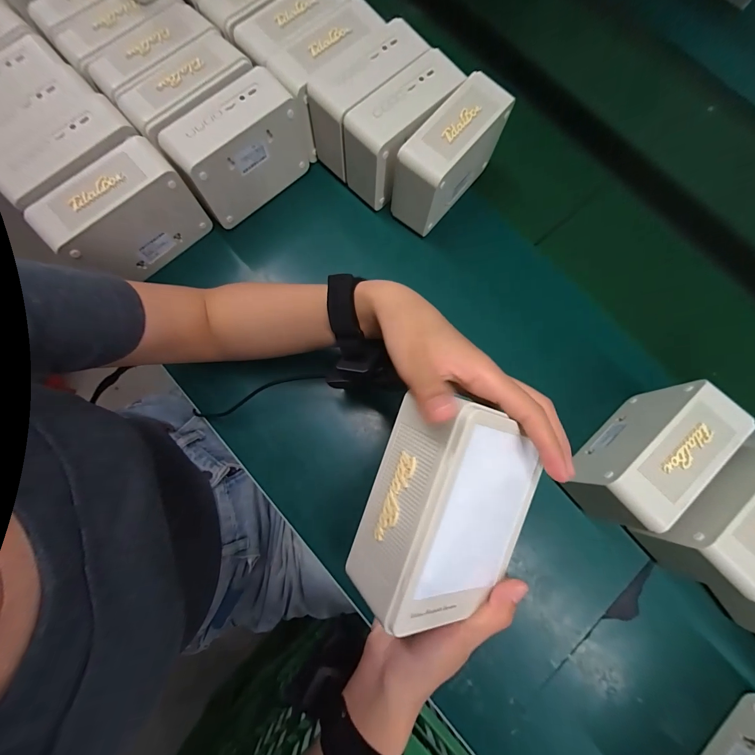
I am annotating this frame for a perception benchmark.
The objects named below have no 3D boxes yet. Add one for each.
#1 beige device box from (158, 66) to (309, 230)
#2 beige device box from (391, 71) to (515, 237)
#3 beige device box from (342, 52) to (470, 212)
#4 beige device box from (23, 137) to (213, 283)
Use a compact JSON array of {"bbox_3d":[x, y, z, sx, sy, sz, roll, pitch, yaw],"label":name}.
[{"bbox_3d":[-0.157,-0.257,0.404,0.140,0.104,0.056,-44,83,-9],"label":"beige device box"},{"bbox_3d":[0.080,-0.253,0.409,0.059,0.105,0.135,40,80,6],"label":"beige device box"},{"bbox_3d":[0.028,-0.283,0.411,0.132,0.098,0.060,-43,83,-9],"label":"beige device box"},{"bbox_3d":[-0.272,-0.171,0.381,0.059,0.107,0.138,44,81,7],"label":"beige device box"}]

